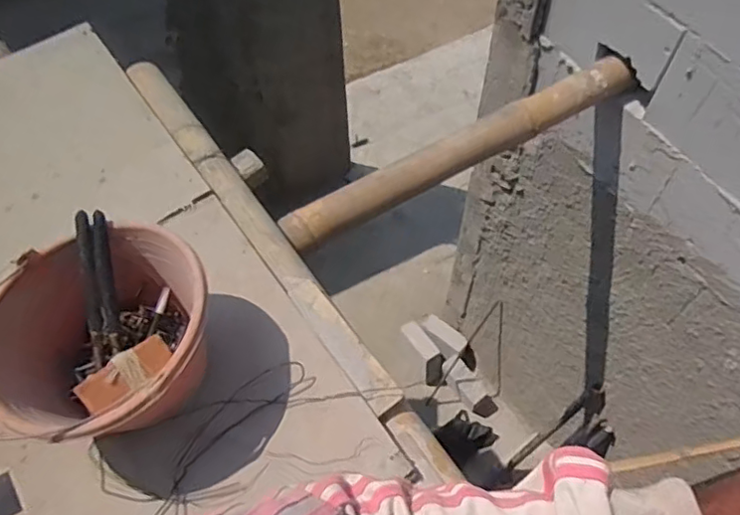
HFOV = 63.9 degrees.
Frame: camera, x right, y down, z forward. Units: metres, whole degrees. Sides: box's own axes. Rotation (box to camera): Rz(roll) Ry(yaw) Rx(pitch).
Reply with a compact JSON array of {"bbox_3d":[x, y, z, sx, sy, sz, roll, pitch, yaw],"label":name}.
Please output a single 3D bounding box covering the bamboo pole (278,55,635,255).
[{"bbox_3d":[0.170,-0.193,1.050,0.712,0.070,0.065,-27,62,-14],"label":"bamboo pole"}]

